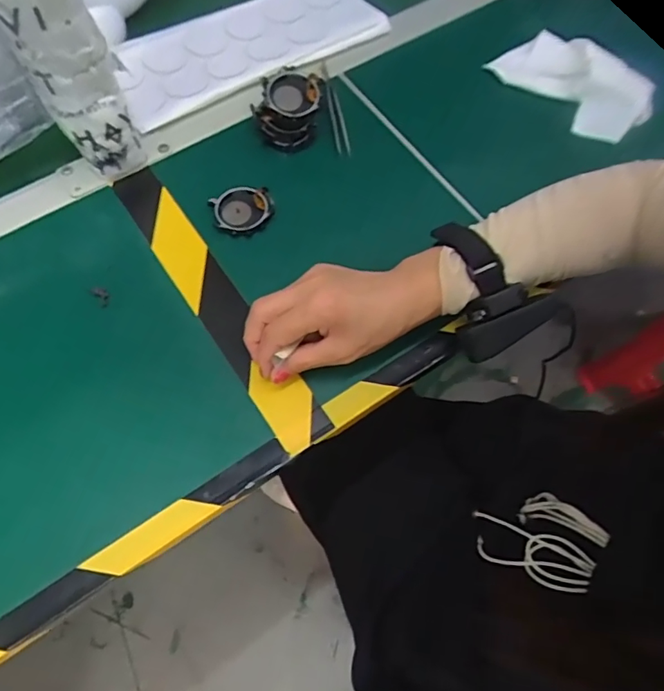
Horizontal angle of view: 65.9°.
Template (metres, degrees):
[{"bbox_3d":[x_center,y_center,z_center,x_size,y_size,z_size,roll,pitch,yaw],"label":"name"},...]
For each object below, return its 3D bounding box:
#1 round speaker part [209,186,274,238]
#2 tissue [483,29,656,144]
[{"bbox_3d":[-0.076,-0.117,0.442,0.051,0.007,0.045,-22,73,-8],"label":"round speaker part"},{"bbox_3d":[0.239,-0.261,0.503,0.083,0.025,0.146,-36,71,-15],"label":"tissue"}]

